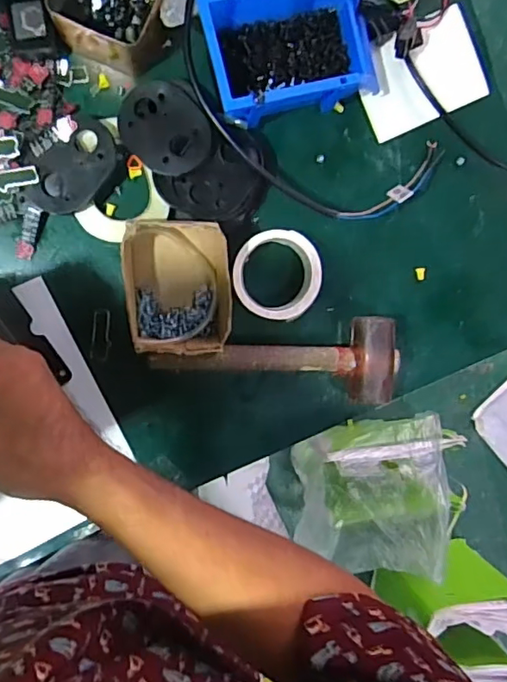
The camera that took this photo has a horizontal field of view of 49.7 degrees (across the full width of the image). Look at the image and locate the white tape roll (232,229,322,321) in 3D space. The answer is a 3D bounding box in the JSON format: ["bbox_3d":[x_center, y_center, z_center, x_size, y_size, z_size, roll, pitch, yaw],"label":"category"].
[{"bbox_3d":[0.025,-0.073,0.610,0.096,0.036,0.097,-1,95,-8],"label":"white tape roll"}]

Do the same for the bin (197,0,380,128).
[{"bbox_3d":[0.038,-0.301,0.569,0.178,0.067,0.119,-14,96,-7],"label":"bin"}]

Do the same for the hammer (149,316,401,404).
[{"bbox_3d":[0.026,0.022,0.615,0.270,0.051,0.093,-1,95,-8],"label":"hammer"}]

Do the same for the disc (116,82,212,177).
[{"bbox_3d":[-0.093,-0.225,0.573,0.092,0.010,0.098,0,90,7],"label":"disc"}]

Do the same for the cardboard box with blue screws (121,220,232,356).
[{"bbox_3d":[-0.079,-0.054,0.582,0.107,0.073,0.132,-2,95,-8],"label":"cardboard box with blue screws"}]

